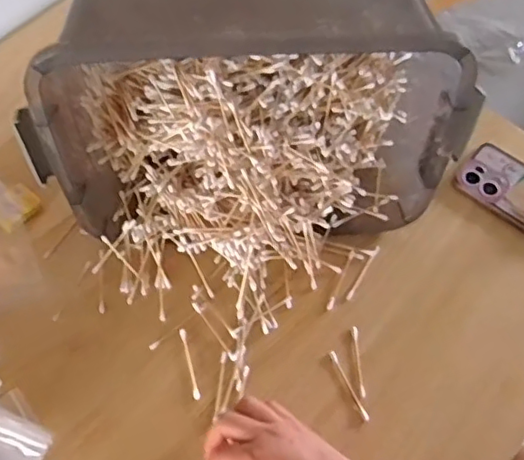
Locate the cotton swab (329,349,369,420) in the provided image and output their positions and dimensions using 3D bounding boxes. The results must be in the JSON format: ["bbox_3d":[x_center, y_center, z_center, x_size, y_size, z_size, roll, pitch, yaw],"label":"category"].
[{"bbox_3d":[0.084,0.150,0.571,0.007,0.005,0.072,-22,63,-14],"label":"cotton swab"}]

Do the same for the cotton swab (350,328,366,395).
[{"bbox_3d":[0.095,0.129,0.585,0.008,0.006,0.068,-3,60,-3],"label":"cotton swab"}]

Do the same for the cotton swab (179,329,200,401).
[{"bbox_3d":[-0.071,0.129,0.579,0.007,0.004,0.072,-14,61,-9],"label":"cotton swab"}]

